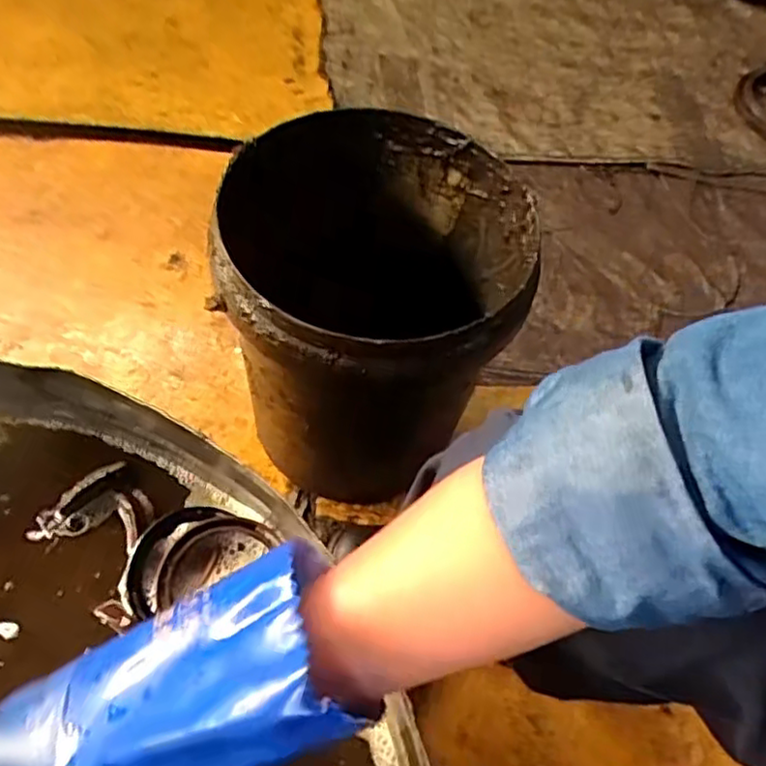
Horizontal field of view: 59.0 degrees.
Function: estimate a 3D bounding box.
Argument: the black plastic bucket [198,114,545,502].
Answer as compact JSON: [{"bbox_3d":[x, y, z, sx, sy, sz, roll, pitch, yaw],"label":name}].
[{"bbox_3d":[-0.010,-0.057,0.723,0.275,0.312,0.293,3,58,-5],"label":"black plastic bucket"}]

